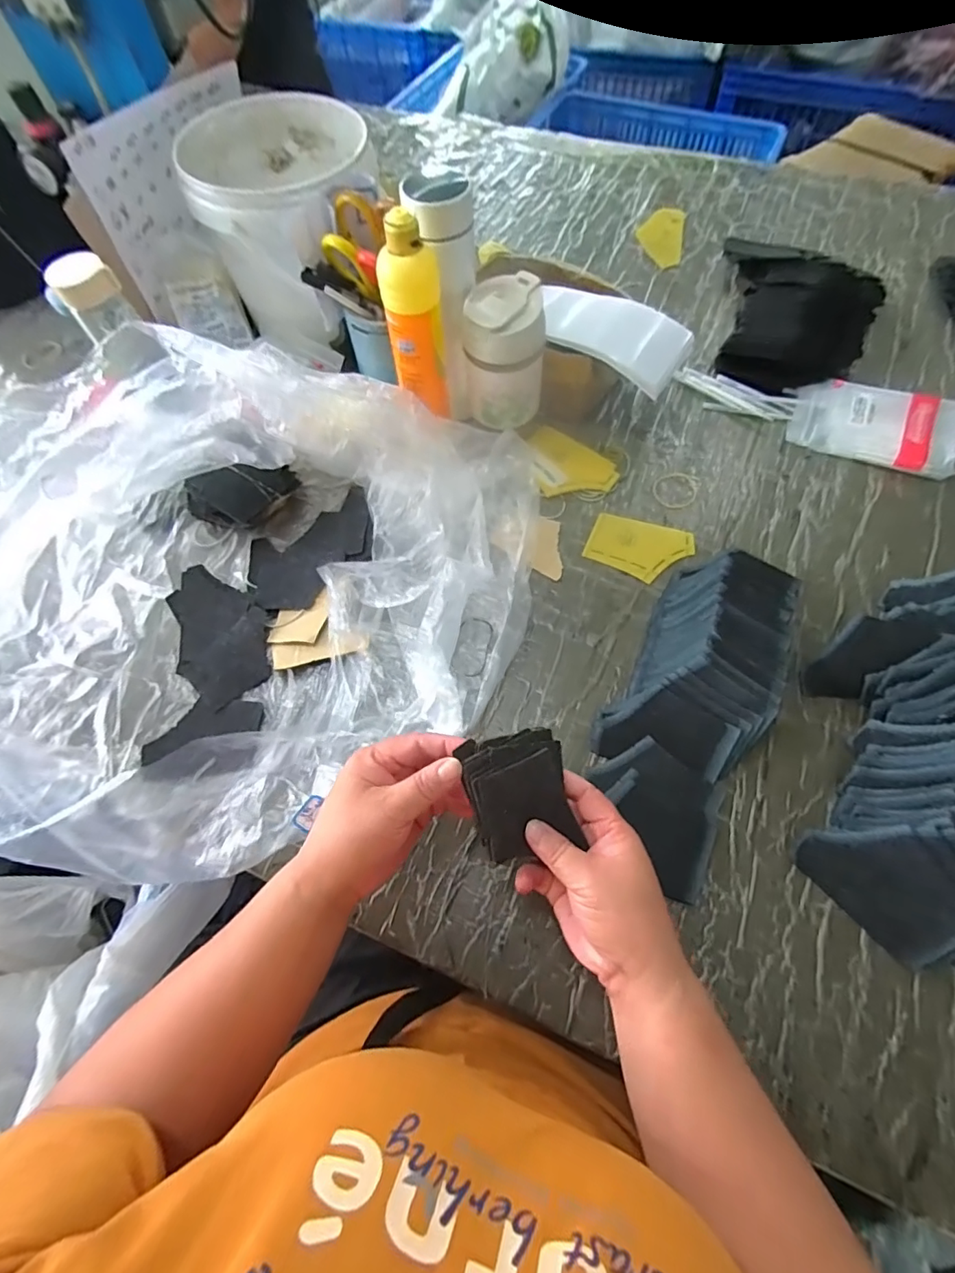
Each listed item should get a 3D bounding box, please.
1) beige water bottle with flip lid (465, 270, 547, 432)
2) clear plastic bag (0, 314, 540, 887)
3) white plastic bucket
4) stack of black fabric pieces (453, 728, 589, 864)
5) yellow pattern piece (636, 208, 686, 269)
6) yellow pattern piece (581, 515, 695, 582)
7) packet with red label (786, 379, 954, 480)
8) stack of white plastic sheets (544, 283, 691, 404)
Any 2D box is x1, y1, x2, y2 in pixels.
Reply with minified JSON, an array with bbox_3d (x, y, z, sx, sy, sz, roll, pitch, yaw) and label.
[{"bbox_3d":[0.028,-0.286,0.550,0.082,0.149,0.076,1,65,3],"label":"beige water bottle with flip lid"},{"bbox_3d":[-0.209,-0.036,0.426,0.484,0.191,0.419,5,65,5],"label":"clear plastic bag"},{"bbox_3d":[-0.205,-0.484,0.619,0.206,0.174,0.226,-1,65,2],"label":"white plastic bucket"},{"bbox_3d":[0.029,0.107,0.346,0.070,0.014,0.084,-16,100,-24],"label":"stack of black fabric pieces"},{"bbox_3d":[0.279,-0.609,0.780,0.067,0.004,0.138,10,70,9],"label":"yellow pattern piece"},{"bbox_3d":[0.171,-0.094,0.544,0.103,0.005,0.069,20,67,12],"label":"yellow pattern piece"},{"bbox_3d":[0.449,-0.241,0.578,0.166,0.024,0.100,23,68,13],"label":"packet with red label"},{"bbox_3d":[0.146,-0.333,0.561,0.167,0.038,0.106,23,68,13],"label":"stack of white plastic sheets"}]

